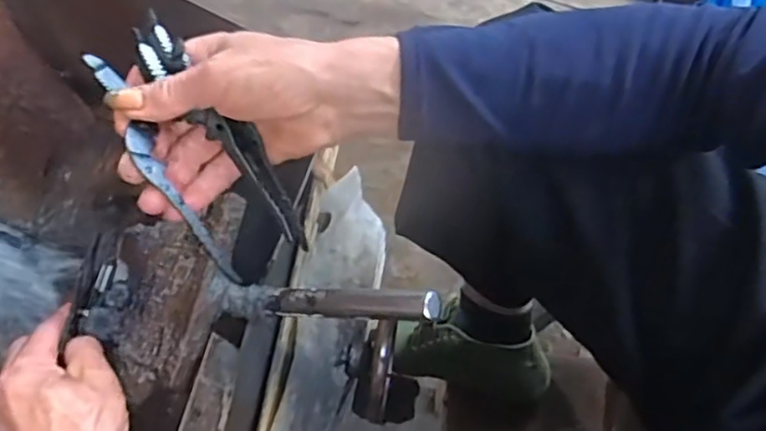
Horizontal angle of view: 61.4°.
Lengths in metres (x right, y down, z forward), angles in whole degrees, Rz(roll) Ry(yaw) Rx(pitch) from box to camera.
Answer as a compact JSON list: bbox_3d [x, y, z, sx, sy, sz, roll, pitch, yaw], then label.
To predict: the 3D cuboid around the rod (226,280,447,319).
[{"bbox_3d":[-0.040,0.057,0.429,0.175,0.018,0.021,-4,63,35],"label":"rod"}]

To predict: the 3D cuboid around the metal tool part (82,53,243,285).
[{"bbox_3d":[-0.128,-0.025,0.376,0.022,0.005,0.153,-30,94,-44],"label":"metal tool part"}]

